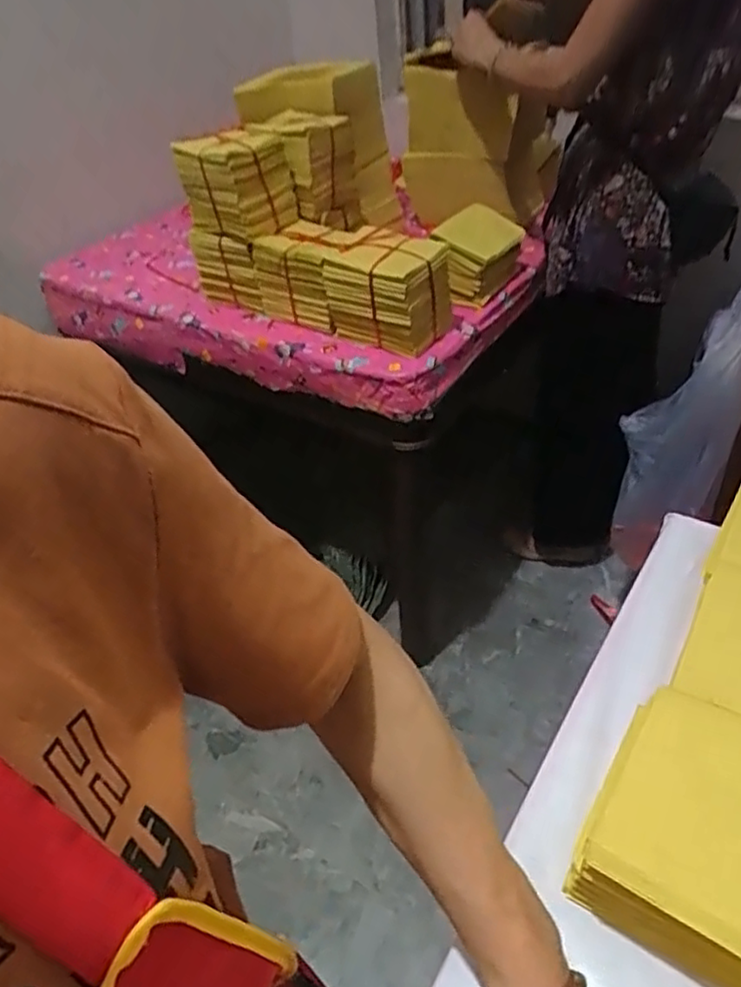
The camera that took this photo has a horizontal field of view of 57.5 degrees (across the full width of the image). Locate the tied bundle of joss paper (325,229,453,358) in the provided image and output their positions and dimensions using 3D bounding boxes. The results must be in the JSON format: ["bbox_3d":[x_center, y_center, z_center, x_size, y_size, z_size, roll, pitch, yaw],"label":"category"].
[{"bbox_3d":[0.035,-0.323,1.081,0.180,0.145,0.133,24,49,31],"label":"tied bundle of joss paper"}]

